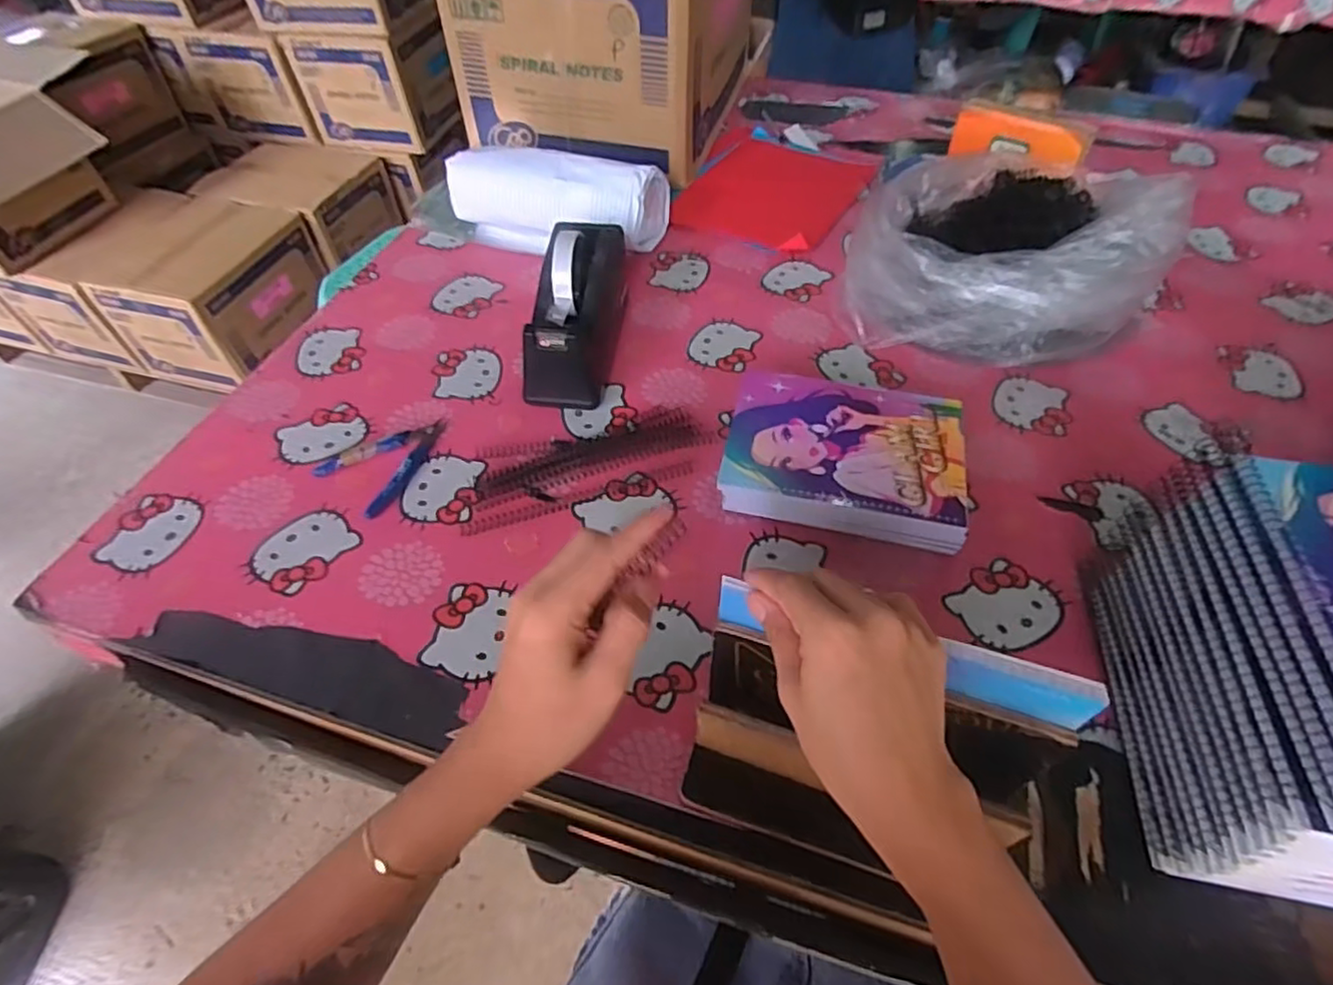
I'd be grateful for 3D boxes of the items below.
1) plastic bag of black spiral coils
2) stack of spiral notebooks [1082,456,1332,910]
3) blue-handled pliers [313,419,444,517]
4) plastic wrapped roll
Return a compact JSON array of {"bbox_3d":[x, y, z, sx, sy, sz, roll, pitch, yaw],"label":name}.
[{"bbox_3d":[0.338,-0.259,0.711,0.281,0.153,0.231,4,51,4],"label":"plastic bag of black spiral coils"},{"bbox_3d":[0.385,0.111,0.396,0.149,0.177,0.206,7,51,6],"label":"stack of spiral notebooks"},{"bbox_3d":[-0.255,-0.034,0.627,0.084,0.009,0.113,32,58,24],"label":"blue-handled pliers"},{"bbox_3d":[-0.137,-0.373,0.841,0.260,0.096,0.104,16,52,13],"label":"plastic wrapped roll"}]

